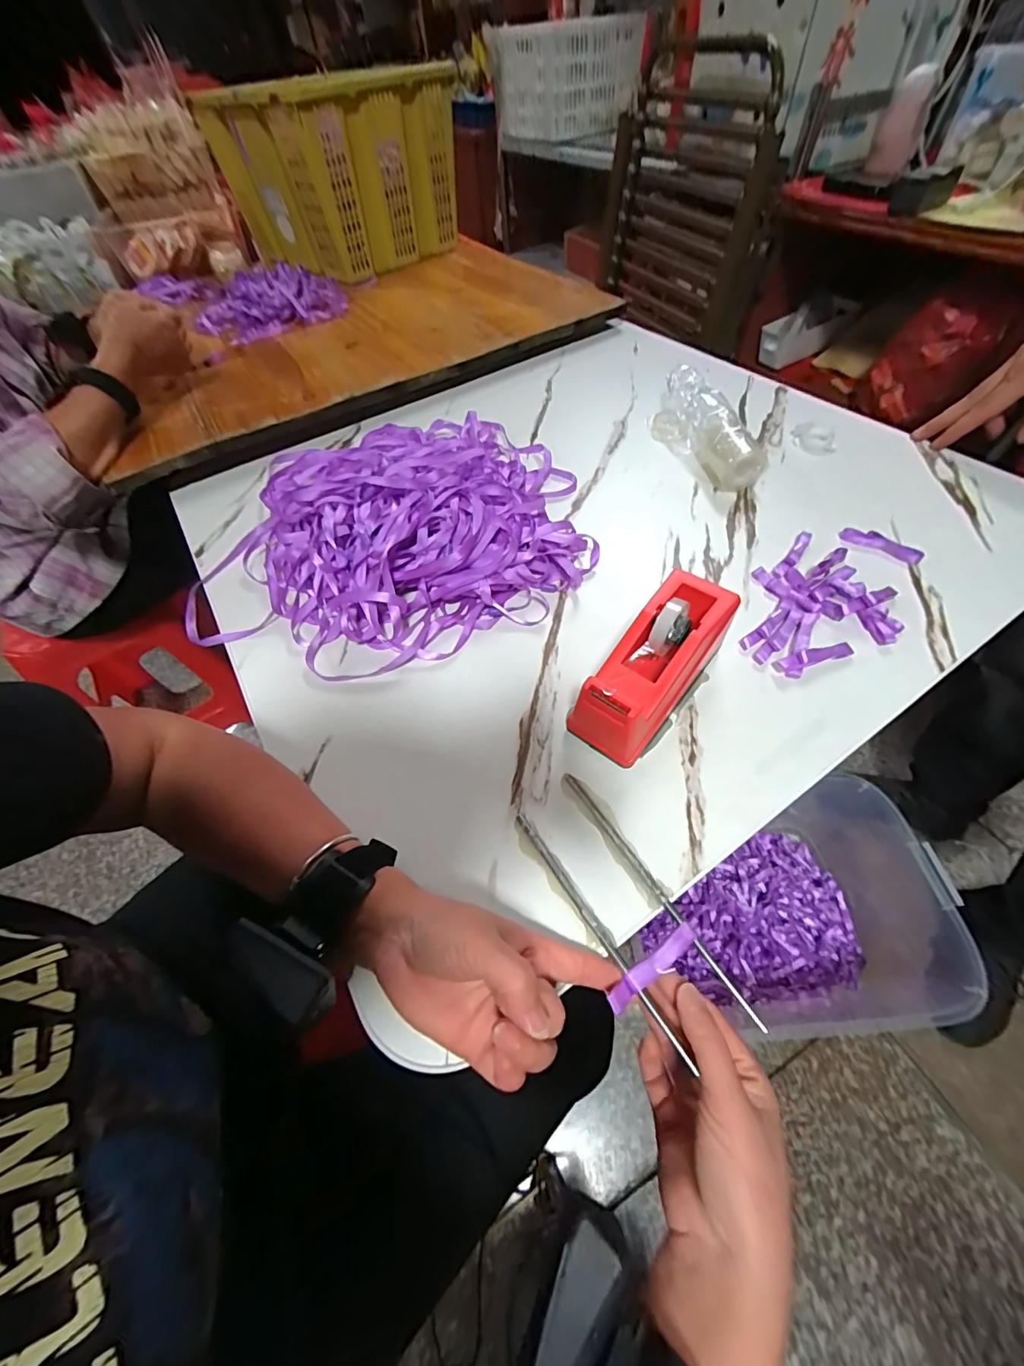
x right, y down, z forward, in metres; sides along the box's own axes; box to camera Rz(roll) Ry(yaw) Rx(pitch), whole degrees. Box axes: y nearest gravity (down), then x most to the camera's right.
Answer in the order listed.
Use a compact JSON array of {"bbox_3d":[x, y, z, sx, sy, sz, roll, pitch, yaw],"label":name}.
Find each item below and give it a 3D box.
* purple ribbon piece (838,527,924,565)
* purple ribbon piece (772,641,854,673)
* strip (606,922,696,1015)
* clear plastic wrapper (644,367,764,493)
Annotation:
[{"bbox_3d":[0.365,-0.137,0.438,0.071,0.008,0.014,34,65,24],"label":"purple ribbon piece"},{"bbox_3d":[0.257,-0.022,0.374,0.066,0.014,0.014,-12,56,-3],"label":"purple ribbon piece"},{"bbox_3d":[0.084,0.170,0.265,0.066,0.009,0.012,-30,59,-19],"label":"strip"},{"bbox_3d":[0.230,-0.328,0.558,0.070,0.055,0.232,-12,56,-3],"label":"clear plastic wrapper"}]

